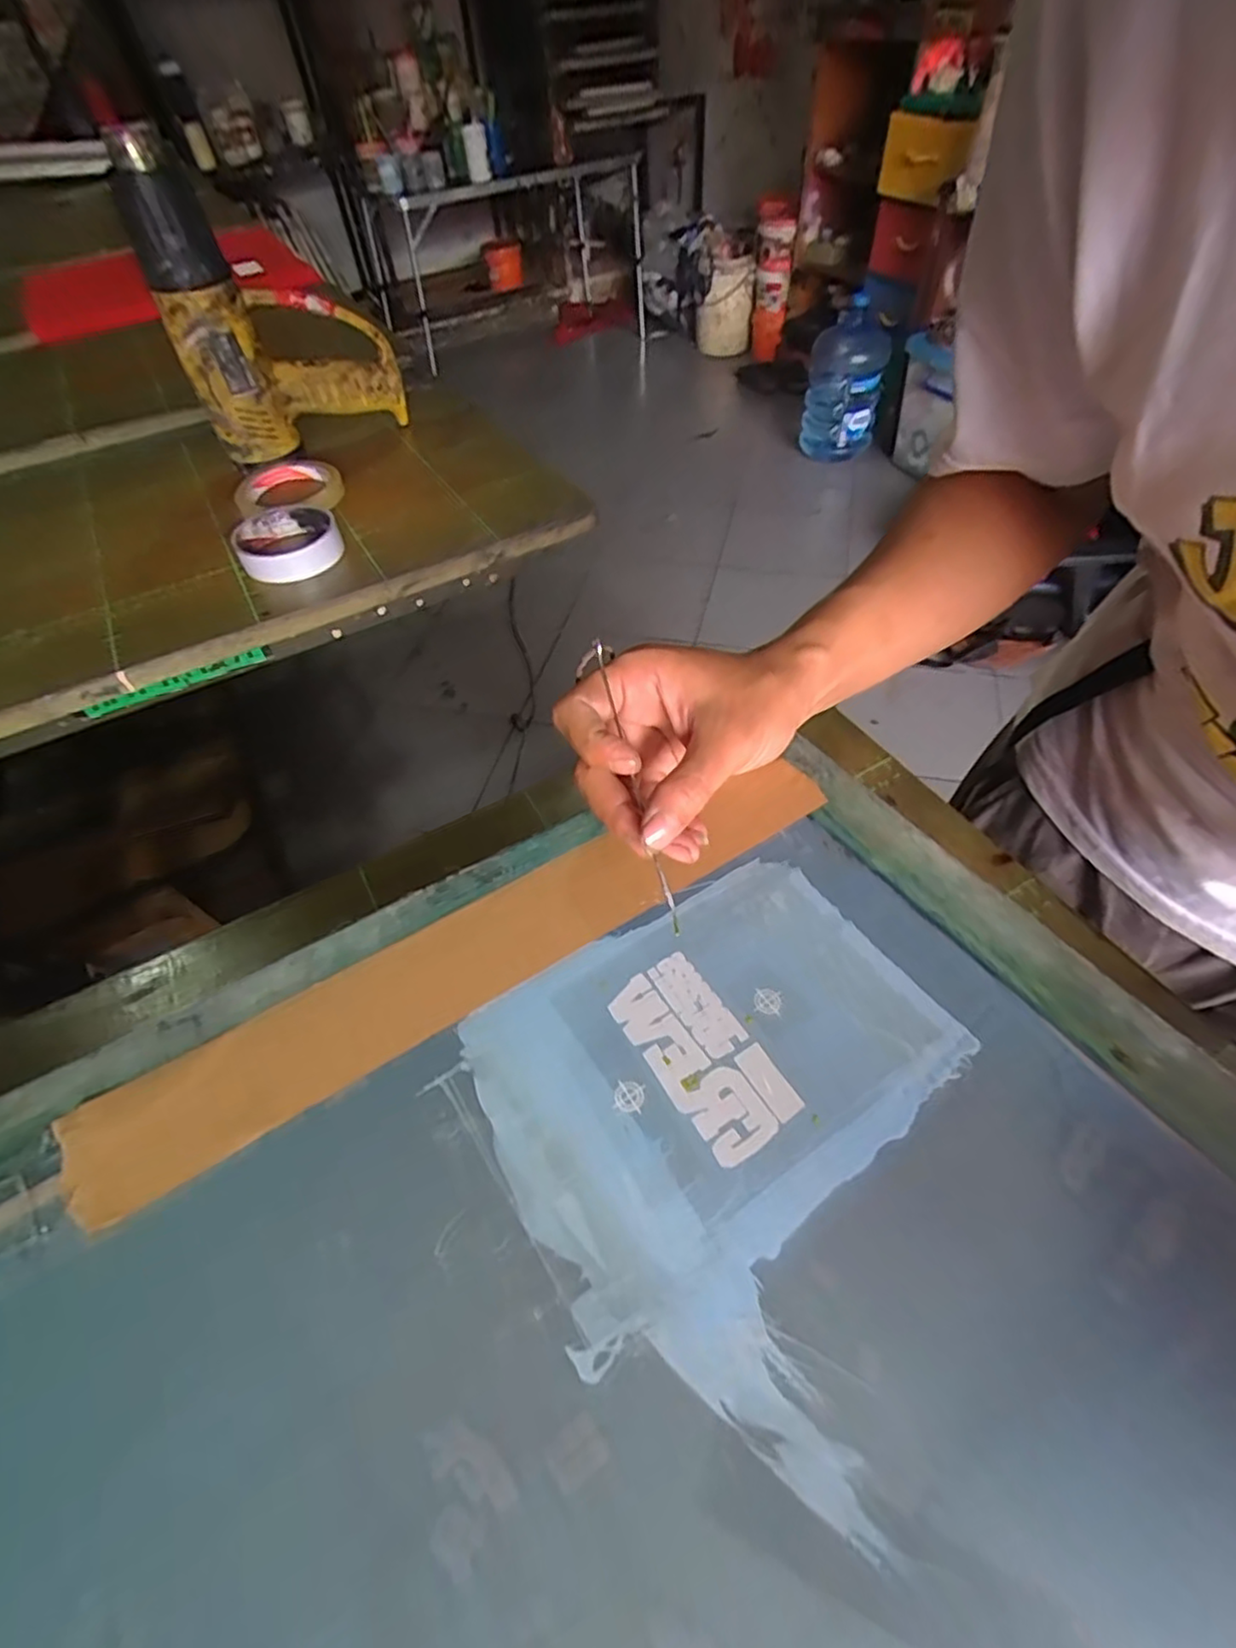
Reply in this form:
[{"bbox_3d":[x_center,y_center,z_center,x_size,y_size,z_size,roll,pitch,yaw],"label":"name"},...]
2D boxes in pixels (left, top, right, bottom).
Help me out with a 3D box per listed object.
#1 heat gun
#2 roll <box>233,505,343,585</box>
[{"bbox_3d":[-0.316,-0.463,0.613,0.066,0.240,0.181,37,63,27],"label":"heat gun"},{"bbox_3d":[-0.278,-0.238,0.558,0.079,0.026,0.077,-2,53,3],"label":"roll"}]

